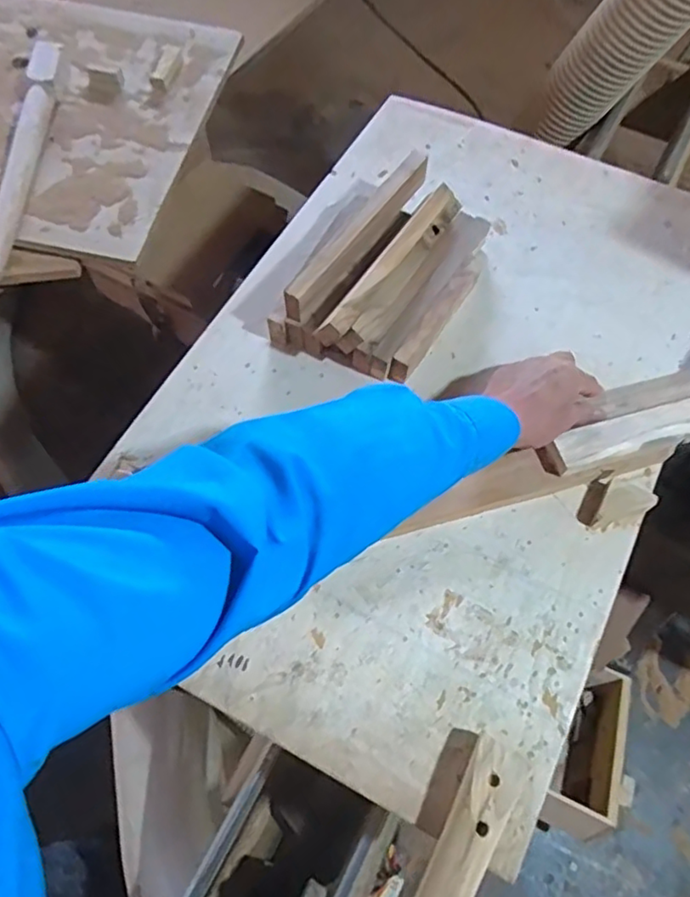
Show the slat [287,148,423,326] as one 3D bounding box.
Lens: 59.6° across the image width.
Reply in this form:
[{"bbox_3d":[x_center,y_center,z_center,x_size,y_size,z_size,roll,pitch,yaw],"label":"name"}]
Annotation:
[{"bbox_3d":[0.016,-0.246,0.683,0.022,0.045,0.256,32,70,15],"label":"slat"}]

